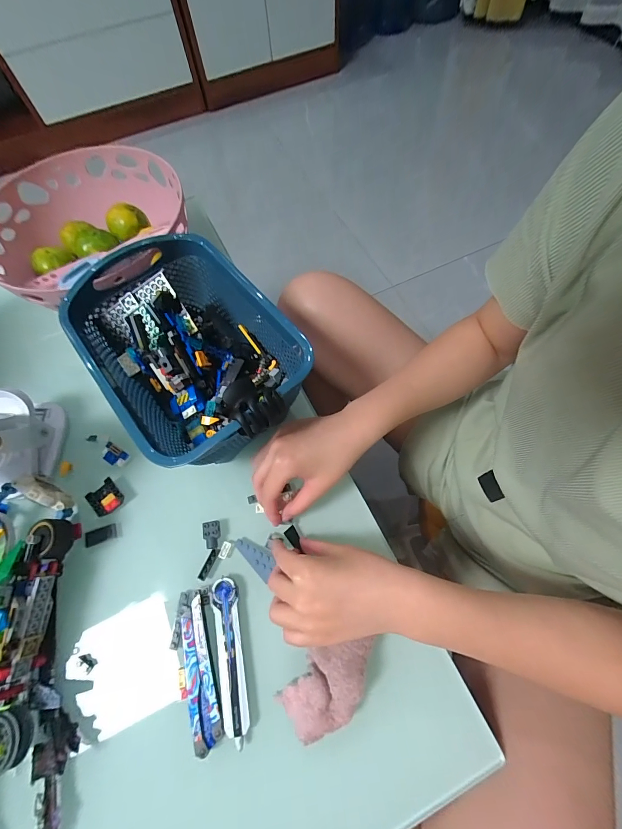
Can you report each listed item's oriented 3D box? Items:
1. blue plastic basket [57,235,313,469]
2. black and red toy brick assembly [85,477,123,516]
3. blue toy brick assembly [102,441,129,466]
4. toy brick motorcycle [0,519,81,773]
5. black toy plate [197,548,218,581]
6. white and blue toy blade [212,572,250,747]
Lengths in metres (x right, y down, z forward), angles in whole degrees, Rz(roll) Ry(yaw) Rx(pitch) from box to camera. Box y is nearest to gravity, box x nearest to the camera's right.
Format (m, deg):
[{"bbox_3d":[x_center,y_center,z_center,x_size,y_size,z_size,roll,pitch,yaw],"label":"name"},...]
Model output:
[{"bbox_3d":[-0.119,-0.060,0.368,0.164,0.113,0.251,-36,69,-12],"label":"blue plastic basket"},{"bbox_3d":[-0.224,0.092,0.375,0.032,0.010,0.032,-40,70,-14],"label":"black and red toy brick assembly"},{"bbox_3d":[-0.227,0.046,0.394,0.033,0.005,0.019,29,71,15],"label":"blue toy brick assembly"},{"bbox_3d":[-0.261,0.190,0.302,0.052,0.066,0.181,-2,66,2],"label":"toy brick motorcycle"},{"bbox_3d":[-0.103,0.150,0.345,0.009,0.006,0.030,18,68,11],"label":"black toy plate"},{"bbox_3d":[-0.072,0.215,0.308,0.023,0.011,0.124,-13,66,-3],"label":"white and blue toy blade"}]

